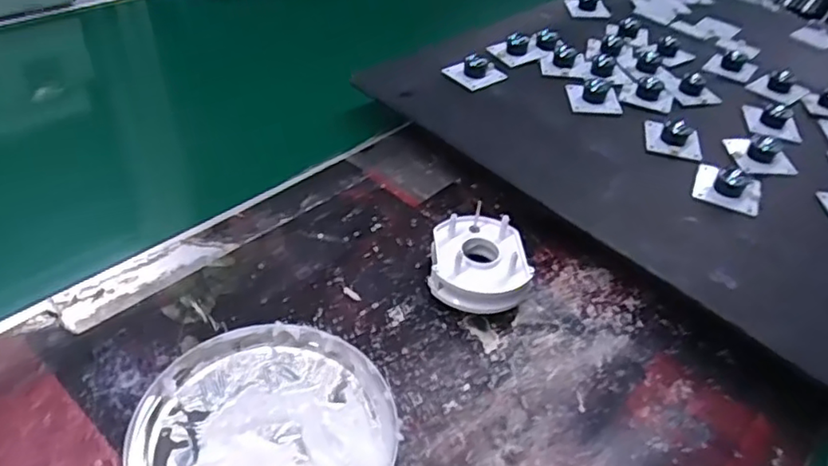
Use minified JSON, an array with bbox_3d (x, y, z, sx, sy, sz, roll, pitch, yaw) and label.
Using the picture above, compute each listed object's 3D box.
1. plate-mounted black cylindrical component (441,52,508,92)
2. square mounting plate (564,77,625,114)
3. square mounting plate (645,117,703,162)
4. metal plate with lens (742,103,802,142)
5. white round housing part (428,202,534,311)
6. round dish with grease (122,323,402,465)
[{"bbox_3d":[0.055,-0.149,0.552,0.041,0.020,0.043,-24,50,-31],"label":"plate-mounted black cylindrical component"},{"bbox_3d":[0.157,-0.122,0.532,0.043,0.021,0.041,5,41,-3],"label":"square mounting plate"},{"bbox_3d":[0.209,-0.079,0.491,0.044,0.020,0.039,17,42,10],"label":"square mounting plate"},{"bbox_3d":[0.310,-0.098,0.529,0.041,0.018,0.047,13,41,7],"label":"metal plate with lens"},{"bbox_3d":[0.042,0.019,0.400,0.061,0.038,0.068,6,41,-2],"label":"white round housing part"},{"bbox_3d":[-0.075,0.096,0.307,0.129,0.026,0.124,4,41,-4],"label":"round dish with grease"}]

